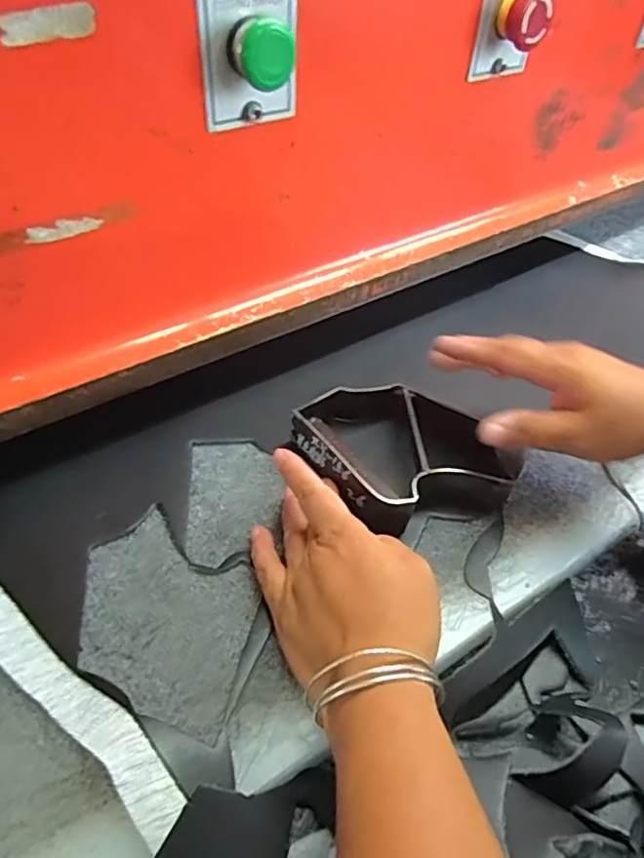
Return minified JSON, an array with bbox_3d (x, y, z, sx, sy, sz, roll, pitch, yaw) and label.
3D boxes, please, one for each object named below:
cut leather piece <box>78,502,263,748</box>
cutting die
[{"bbox_3d":[-0.090,0.107,0.345,0.119,0.005,0.097,23,50,15],"label":"cut leather piece"},{"bbox_3d":[0.051,0.017,0.419,0.107,0.040,0.130,-23,54,-24],"label":"cutting die"}]

